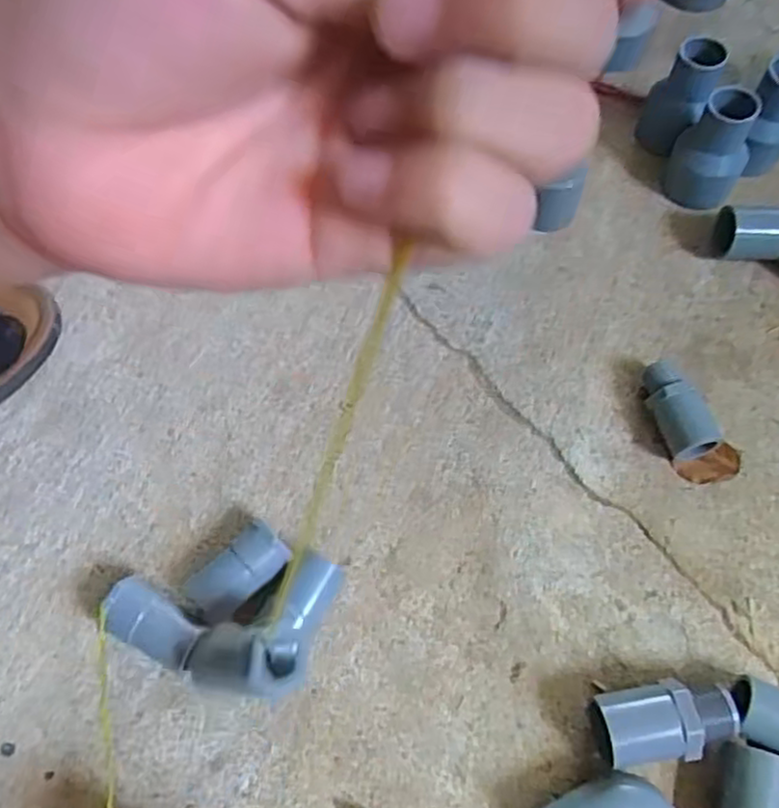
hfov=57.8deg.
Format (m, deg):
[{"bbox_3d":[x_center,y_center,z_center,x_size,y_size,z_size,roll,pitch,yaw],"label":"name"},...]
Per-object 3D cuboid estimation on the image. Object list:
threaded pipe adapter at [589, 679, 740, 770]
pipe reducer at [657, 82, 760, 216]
[{"bbox_3d":[0.129,0.151,0.335,0.068,0.029,0.033,-6,64,0],"label":"threaded pipe adapter"},{"bbox_3d":[0.211,-0.167,0.463,0.047,0.068,0.042,25,68,13],"label":"pipe reducer"}]

